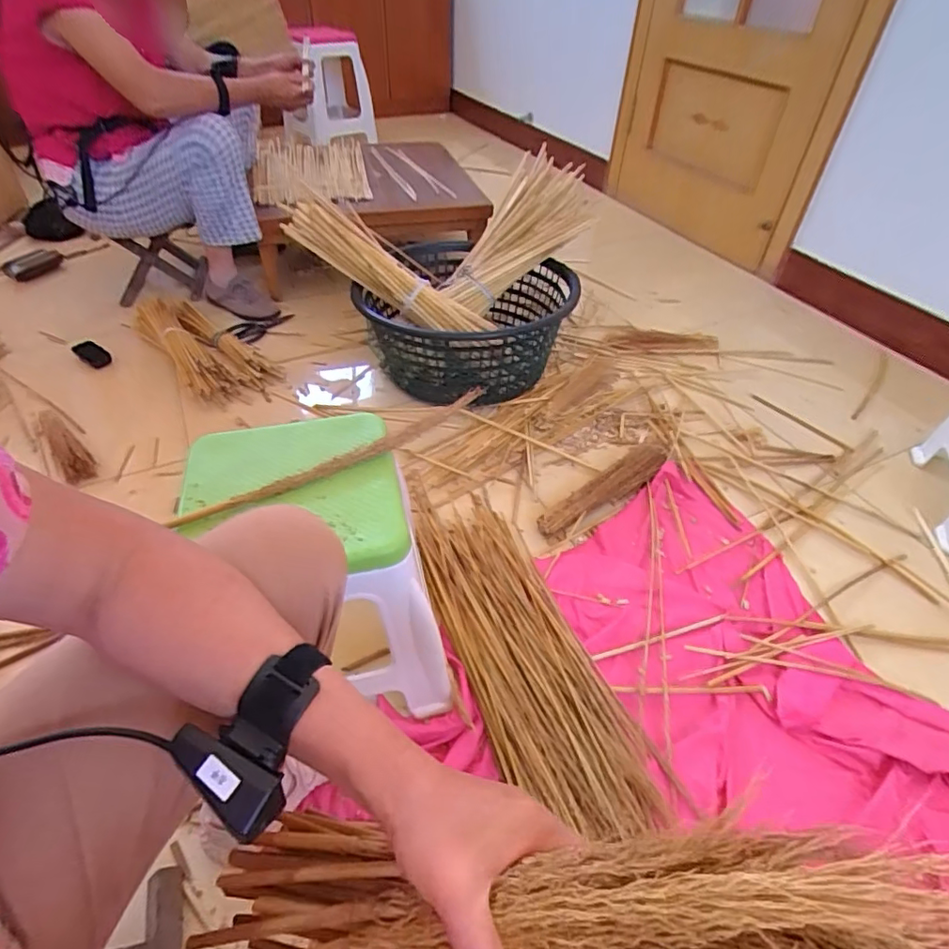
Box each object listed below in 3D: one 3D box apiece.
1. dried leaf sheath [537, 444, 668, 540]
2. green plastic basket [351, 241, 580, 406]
[{"bbox_3d":[0.255,0.025,1.043,0.326,0.049,0.071,-31,54,-29],"label":"dried leaf sheath"},{"bbox_3d":[-0.025,-0.355,1.309,0.474,0.220,0.474,1,45,-1],"label":"green plastic basket"}]

